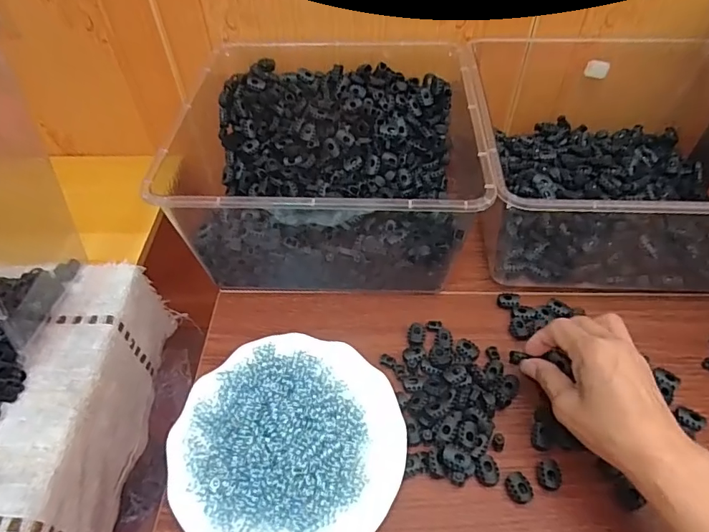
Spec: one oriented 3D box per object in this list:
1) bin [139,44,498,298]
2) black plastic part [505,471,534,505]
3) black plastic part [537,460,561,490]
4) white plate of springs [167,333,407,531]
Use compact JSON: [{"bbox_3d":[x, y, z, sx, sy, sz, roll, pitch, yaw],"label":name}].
[{"bbox_3d":[-0.020,-0.117,0.517,0.290,0.135,0.289,2,50,2],"label":"bin"},{"bbox_3d":[0.130,0.175,0.367,0.017,0.009,0.023,-26,54,-19],"label":"black plastic part"},{"bbox_3d":[0.156,0.167,0.372,0.016,0.010,0.021,0,50,2],"label":"black plastic part"},{"bbox_3d":[-0.052,0.144,0.384,0.178,0.032,0.181,-1,50,1],"label":"white plate of springs"}]

